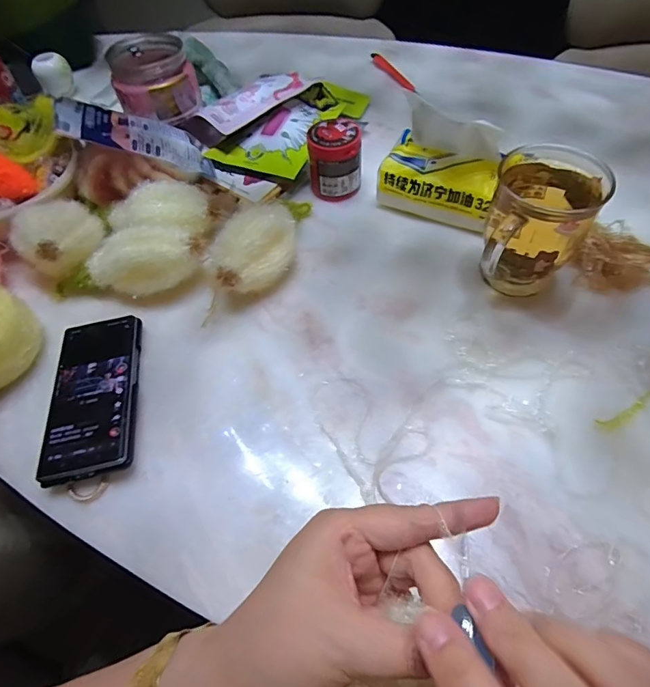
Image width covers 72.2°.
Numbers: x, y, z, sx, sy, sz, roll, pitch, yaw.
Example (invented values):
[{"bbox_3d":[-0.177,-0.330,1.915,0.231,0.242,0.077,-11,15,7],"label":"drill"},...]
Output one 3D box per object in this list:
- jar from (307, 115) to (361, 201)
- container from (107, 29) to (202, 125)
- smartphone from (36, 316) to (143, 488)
[{"bbox_3d":[0.013,-0.224,0.548,0.060,0.081,0.055,-1,57,2],"label":"jar"},{"bbox_3d":[-0.230,-0.355,0.605,0.103,0.087,0.098,-1,57,2],"label":"container"},{"bbox_3d":[-0.211,0.045,0.413,0.073,0.021,0.161,-12,52,-2],"label":"smartphone"}]

